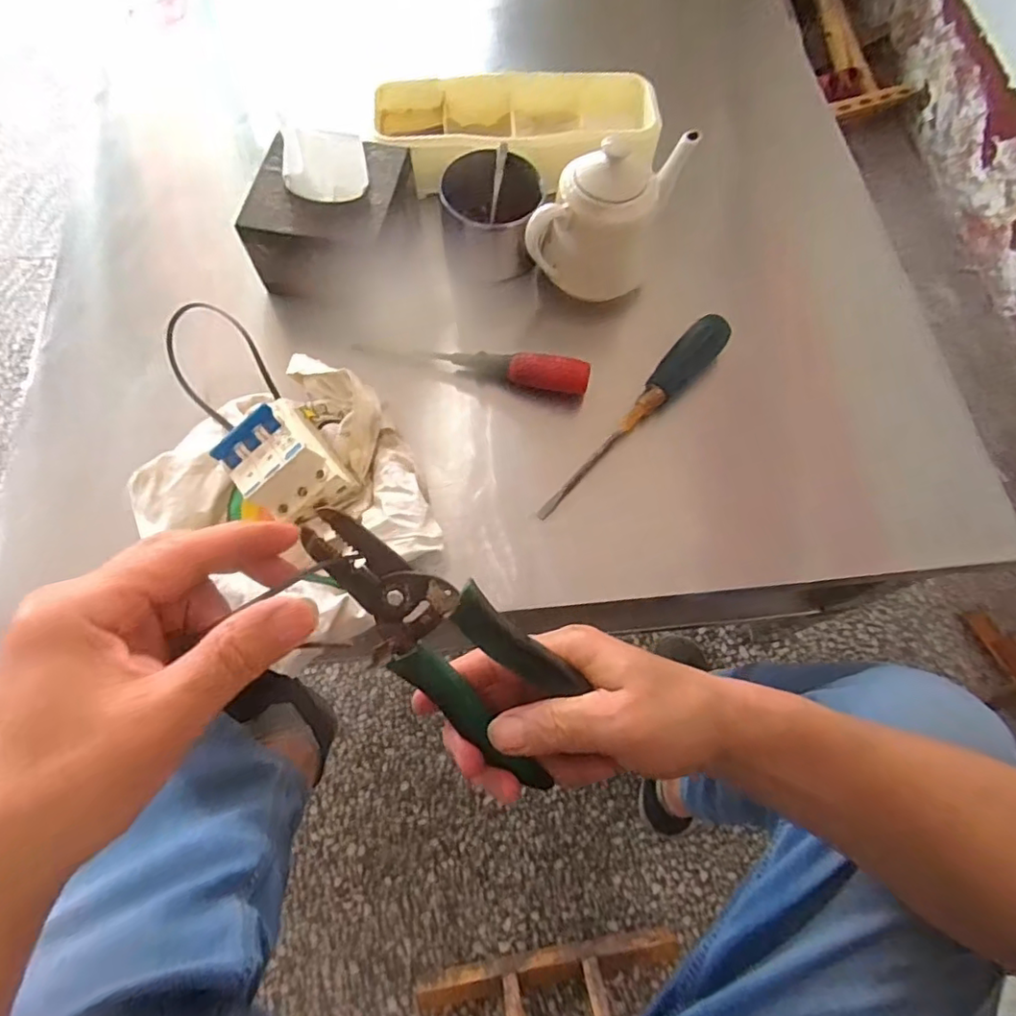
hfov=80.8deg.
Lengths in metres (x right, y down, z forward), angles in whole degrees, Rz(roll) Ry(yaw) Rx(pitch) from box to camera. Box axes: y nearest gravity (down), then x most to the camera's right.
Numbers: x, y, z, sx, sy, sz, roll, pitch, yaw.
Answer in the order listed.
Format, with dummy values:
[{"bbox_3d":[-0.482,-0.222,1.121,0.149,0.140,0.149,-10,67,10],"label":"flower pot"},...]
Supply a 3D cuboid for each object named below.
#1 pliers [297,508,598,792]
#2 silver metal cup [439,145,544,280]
[{"bbox_3d":[-0.030,0.062,0.283,0.156,0.015,0.061,43,107,-7],"label":"pliers"},{"bbox_3d":[-0.015,-0.265,0.549,0.085,0.079,0.092,1,68,-1],"label":"silver metal cup"}]

